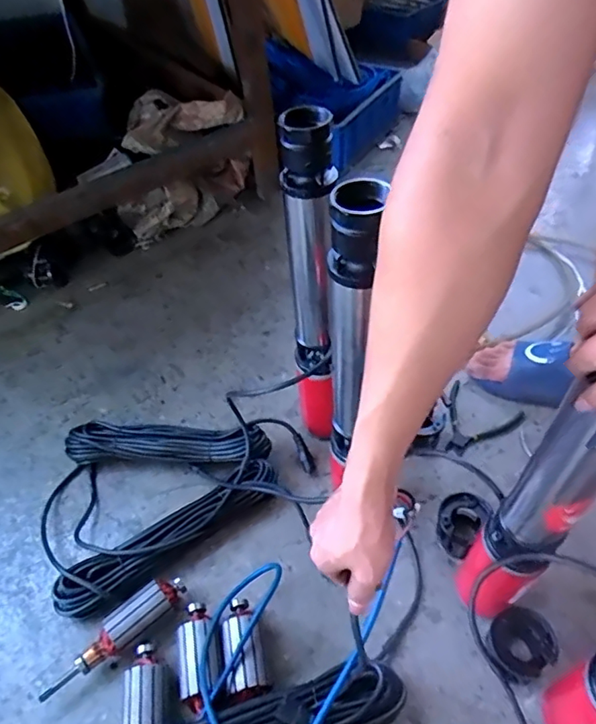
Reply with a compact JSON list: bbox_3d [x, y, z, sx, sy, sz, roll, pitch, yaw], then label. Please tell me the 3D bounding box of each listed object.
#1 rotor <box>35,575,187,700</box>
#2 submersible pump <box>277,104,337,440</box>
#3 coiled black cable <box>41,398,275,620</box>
[{"bbox_3d":[-0.238,0.360,0.701,0.200,0.054,0.046,-34,54,-23],"label":"rotor"},{"bbox_3d":[0.019,-0.080,0.723,0.064,0.491,0.061,-3,48,2],"label":"submersible pump"},{"bbox_3d":[-0.236,0.181,0.852,0.364,0.068,0.306,-28,52,-18],"label":"coiled black cable"}]

